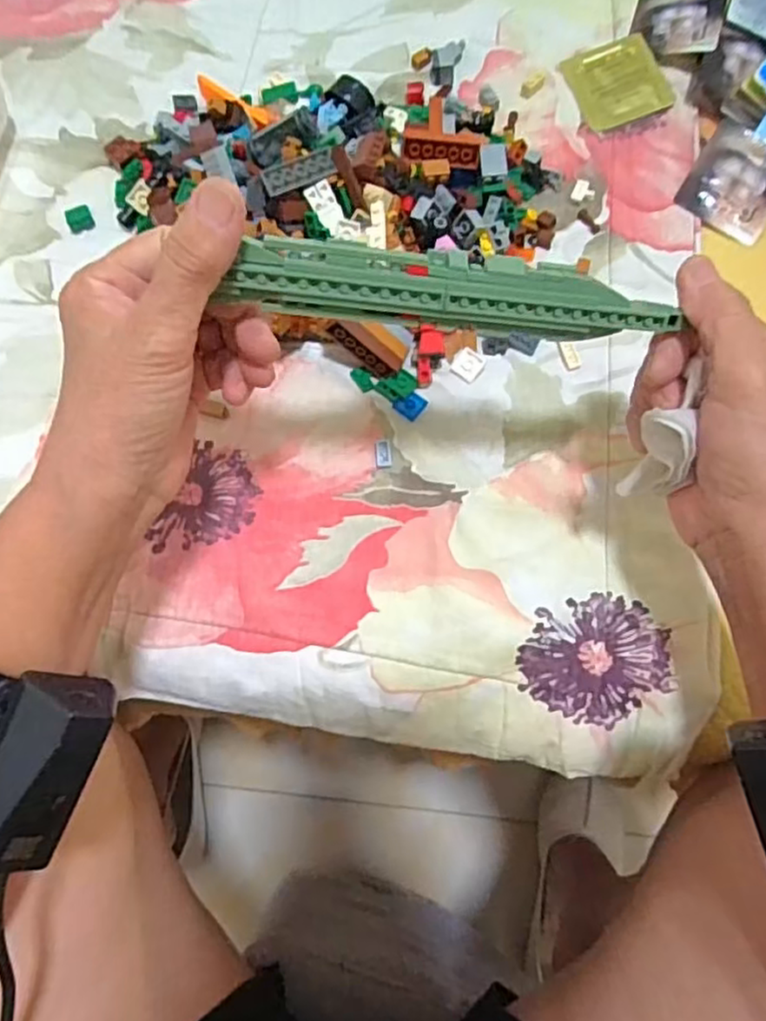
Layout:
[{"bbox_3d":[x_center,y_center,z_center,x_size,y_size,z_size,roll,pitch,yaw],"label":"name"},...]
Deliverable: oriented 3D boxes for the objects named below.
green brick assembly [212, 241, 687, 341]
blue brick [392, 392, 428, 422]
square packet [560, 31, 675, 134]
[{"bbox_3d":[0.030,-0.088,0.276,0.177,0.023,0.022,3,76,-8],"label":"green brick assembly"},{"bbox_3d":[0.016,-0.064,0.405,0.017,0.004,0.017,36,78,8],"label":"blue brick"},{"bbox_3d":[0.163,-0.296,0.471,0.059,0.007,0.067,-20,76,9],"label":"square packet"}]

